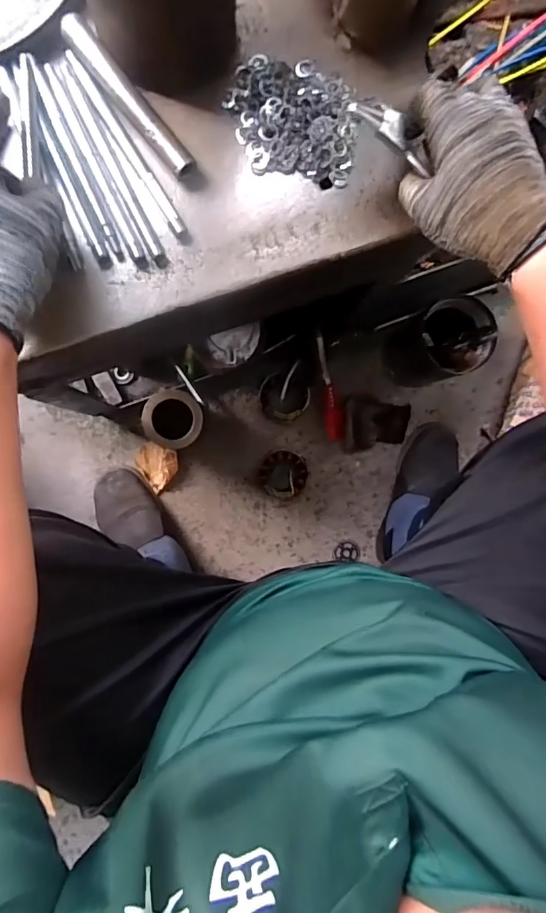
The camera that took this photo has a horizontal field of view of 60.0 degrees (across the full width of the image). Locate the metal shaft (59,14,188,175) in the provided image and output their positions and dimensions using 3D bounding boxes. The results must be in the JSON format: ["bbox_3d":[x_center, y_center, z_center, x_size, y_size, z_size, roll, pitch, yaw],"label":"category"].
[{"bbox_3d":[-0.117,-0.252,0.382,0.010,0.009,0.157,-32,94,-5],"label":"metal shaft"}]

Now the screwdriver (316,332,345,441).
[{"bbox_3d":[0.100,-0.121,0.837,0.035,0.025,0.190,-13,104,-6],"label":"screwdriver"}]

